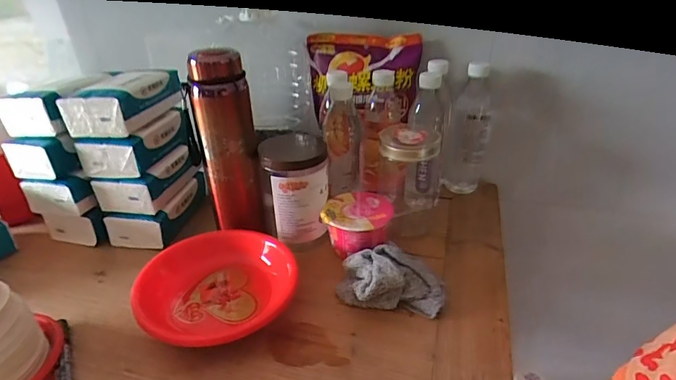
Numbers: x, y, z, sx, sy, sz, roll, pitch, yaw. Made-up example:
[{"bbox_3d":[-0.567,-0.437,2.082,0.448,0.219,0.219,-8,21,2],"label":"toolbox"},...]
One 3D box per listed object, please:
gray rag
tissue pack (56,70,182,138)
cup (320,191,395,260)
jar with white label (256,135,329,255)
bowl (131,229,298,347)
[{"bbox_3d":[0.067,0.109,0.537,0.127,0.052,0.084,2,31,6],"label":"gray rag"},{"bbox_3d":[-0.308,-0.130,0.609,0.099,0.062,0.140,6,31,11],"label":"tissue pack"},{"bbox_3d":[0.028,0.052,0.619,0.094,0.071,0.093,-1,31,0],"label":"cup"},{"bbox_3d":[-0.062,0.000,0.627,0.096,0.137,0.094,-5,31,-7],"label":"jar with white label"},{"bbox_3d":[-0.145,0.117,0.521,0.189,0.065,0.167,-26,39,-35],"label":"bowl"}]

